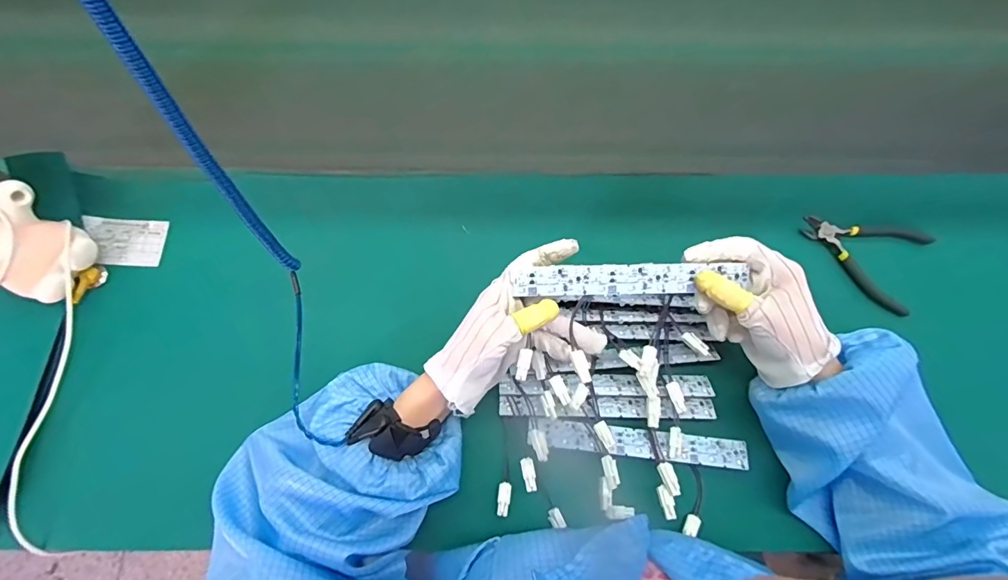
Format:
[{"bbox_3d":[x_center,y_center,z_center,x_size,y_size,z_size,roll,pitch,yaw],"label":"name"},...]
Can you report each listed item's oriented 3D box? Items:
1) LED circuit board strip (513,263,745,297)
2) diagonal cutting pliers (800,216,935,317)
[{"bbox_3d":[0.103,-0.008,0.375,0.181,0.004,0.025,-1,100,-3],"label":"LED circuit board strip"},{"bbox_3d":[0.363,-0.041,0.472,0.119,0.012,0.093,27,74,10],"label":"diagonal cutting pliers"}]

